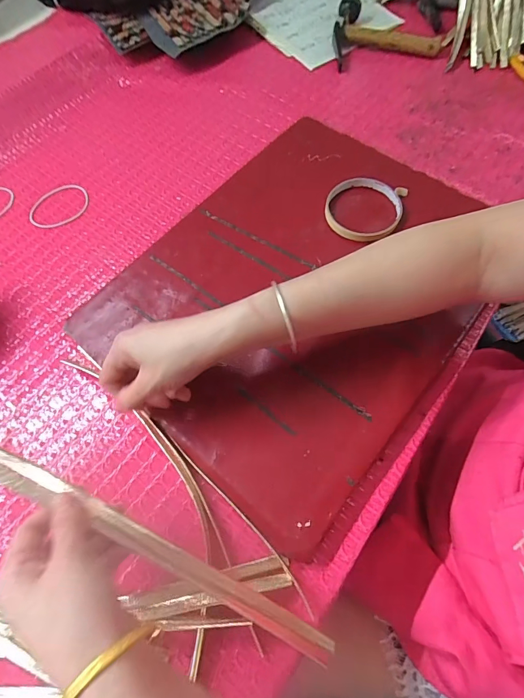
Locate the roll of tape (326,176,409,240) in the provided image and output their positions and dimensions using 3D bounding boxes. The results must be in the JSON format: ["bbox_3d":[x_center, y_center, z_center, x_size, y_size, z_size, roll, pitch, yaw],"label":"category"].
[{"bbox_3d":[0.109,-0.151,0.412,0.079,0.014,0.080,-1,65,2],"label":"roll of tape"}]

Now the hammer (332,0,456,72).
[{"bbox_3d":[0.185,-0.446,0.539,0.164,0.034,0.111,10,66,7],"label":"hammer"}]

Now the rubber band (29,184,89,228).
[{"bbox_3d":[-0.247,-0.177,0.465,0.070,0.004,0.068,-10,65,-3],"label":"rubber band"}]

